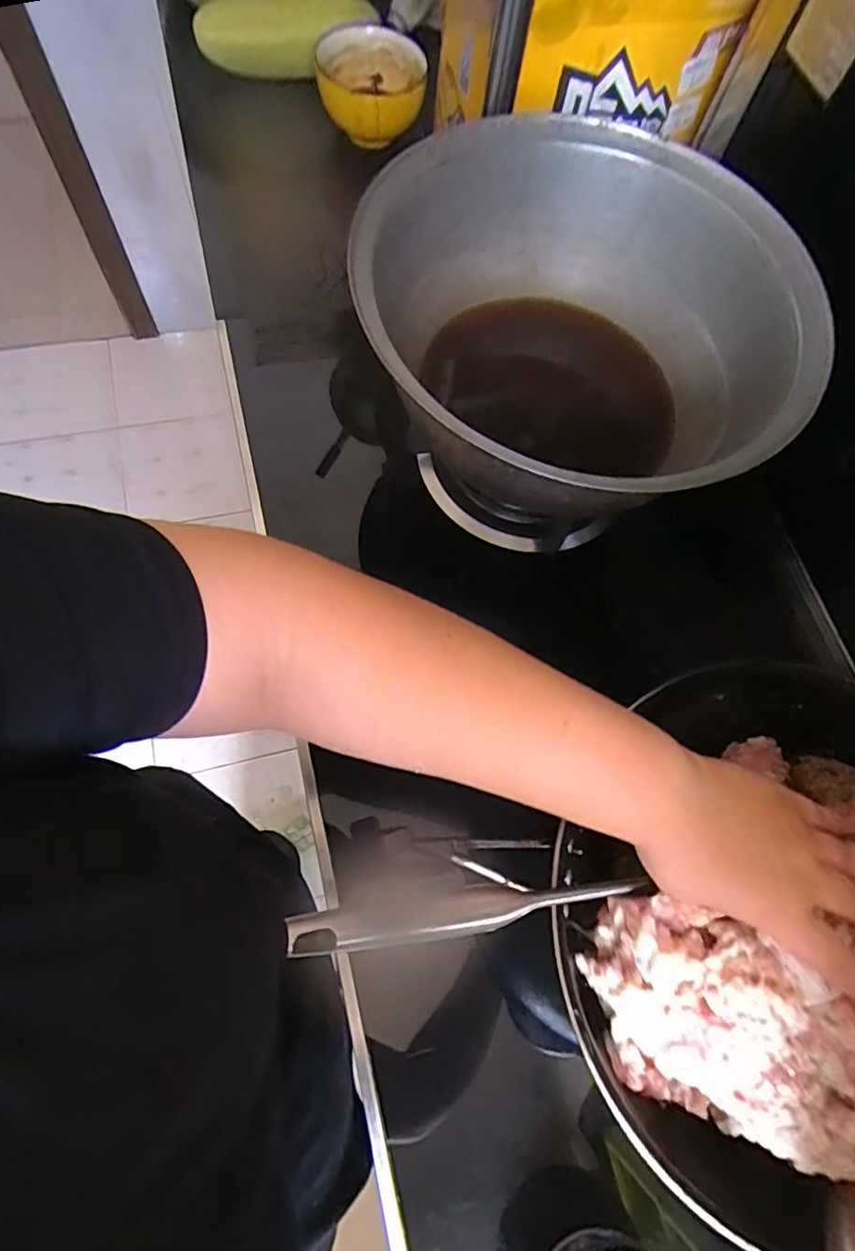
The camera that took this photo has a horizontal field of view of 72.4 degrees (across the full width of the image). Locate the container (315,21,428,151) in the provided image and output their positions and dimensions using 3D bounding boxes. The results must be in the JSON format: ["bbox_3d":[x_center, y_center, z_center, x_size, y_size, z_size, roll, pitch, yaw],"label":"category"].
[{"bbox_3d":[-0.066,-0.647,0.702,0.125,0.062,0.133,-5,76,-3],"label":"container"}]

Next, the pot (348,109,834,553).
[{"bbox_3d":[0.121,-0.231,0.505,0.328,0.208,0.333,0,76,-2],"label":"pot"}]

